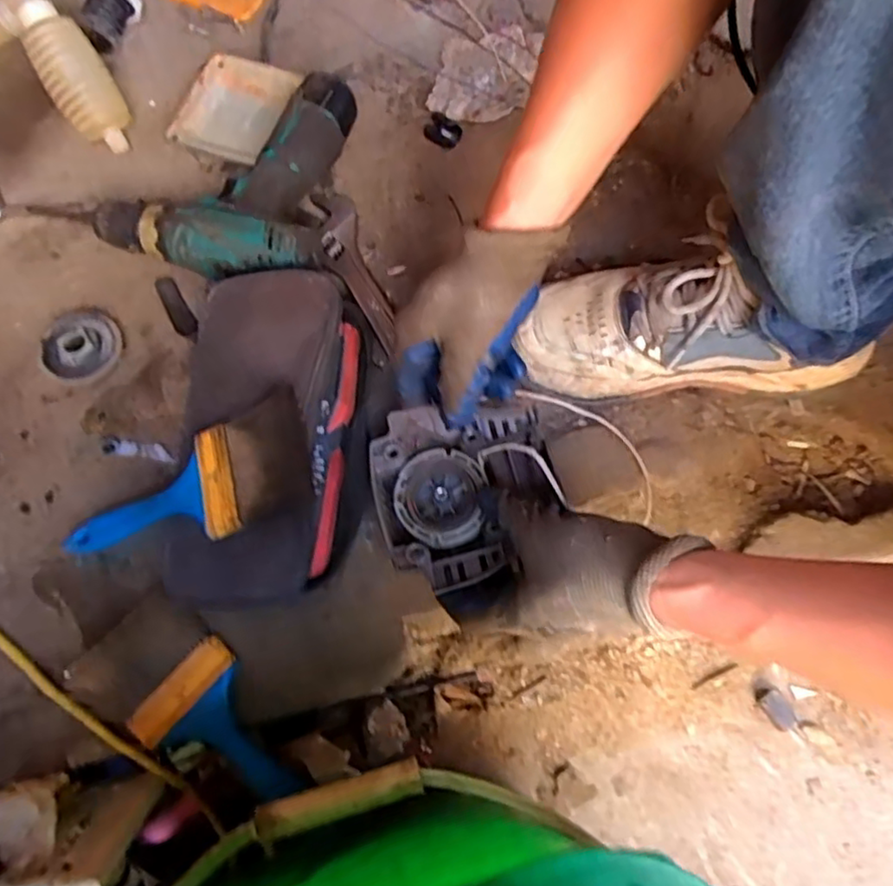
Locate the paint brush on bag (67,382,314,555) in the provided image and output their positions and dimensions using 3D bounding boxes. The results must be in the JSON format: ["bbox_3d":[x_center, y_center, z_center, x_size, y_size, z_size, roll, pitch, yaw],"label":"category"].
[{"bbox_3d":[-0.179,0.034,0.427,0.189,0.022,0.079,-23,72,14],"label":"paint brush on bag"}]

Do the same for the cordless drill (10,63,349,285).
[{"bbox_3d":[-0.219,-0.226,0.535,0.252,0.061,0.184,7,71,2],"label":"cordless drill"}]

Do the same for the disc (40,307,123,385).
[{"bbox_3d":[-0.288,-0.076,0.500,0.053,0.024,0.059,43,76,13],"label":"disc"}]

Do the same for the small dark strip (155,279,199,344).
[{"bbox_3d":[-0.220,-0.109,0.515,0.017,0.016,0.069,-31,74,-10],"label":"small dark strip"}]

